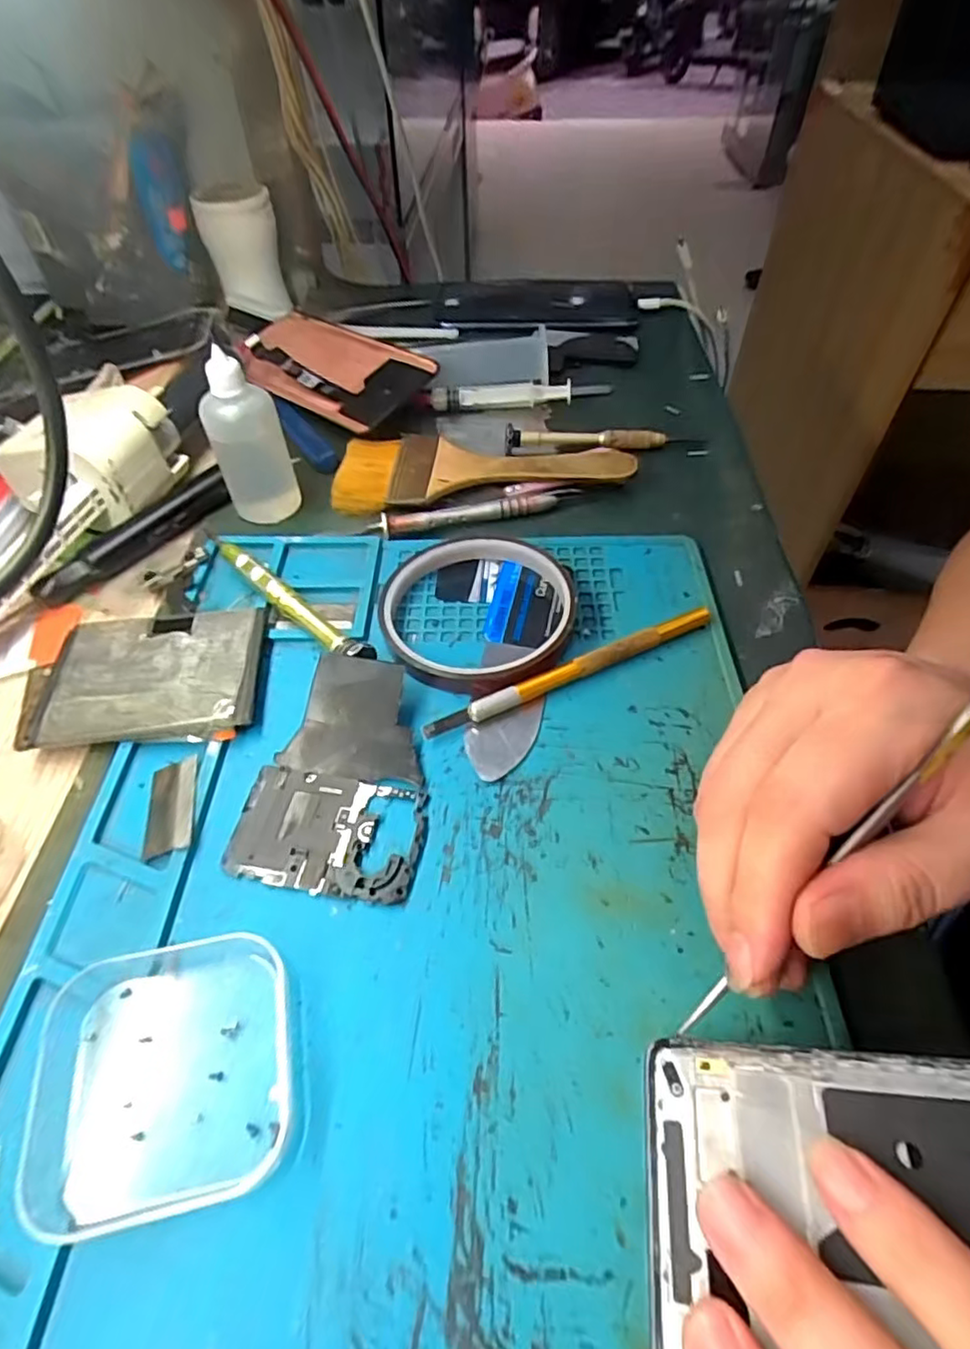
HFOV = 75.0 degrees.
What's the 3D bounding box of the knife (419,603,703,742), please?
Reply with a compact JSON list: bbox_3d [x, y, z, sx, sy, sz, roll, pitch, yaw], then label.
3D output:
[{"bbox_3d":[0.037,-0.001,0.262,0.133,0.009,0.008,-22,55,-16],"label":"knife"}]

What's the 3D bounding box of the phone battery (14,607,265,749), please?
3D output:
[{"bbox_3d":[-0.141,0.001,0.262,0.091,0.010,0.063,-5,52,-4],"label":"phone battery"}]

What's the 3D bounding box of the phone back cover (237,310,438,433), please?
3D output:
[{"bbox_3d":[-0.112,-0.208,0.418,0.168,0.024,0.073,34,59,24],"label":"phone back cover"}]

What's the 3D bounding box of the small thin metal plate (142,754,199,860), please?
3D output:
[{"bbox_3d":[-0.115,0.048,0.231,0.018,0.004,0.038,-21,47,2],"label":"small thin metal plate"}]

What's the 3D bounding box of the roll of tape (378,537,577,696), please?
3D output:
[{"bbox_3d":[-0.004,-0.029,0.281,0.085,0.015,0.086,0,52,0],"label":"roll of tape"}]

